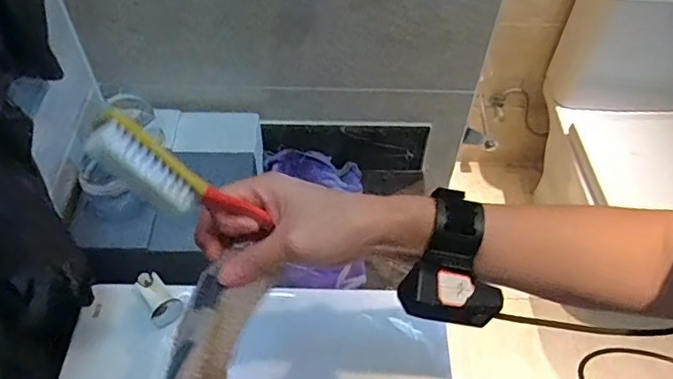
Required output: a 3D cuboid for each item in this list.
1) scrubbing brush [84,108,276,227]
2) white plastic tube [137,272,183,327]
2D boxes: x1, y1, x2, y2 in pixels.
[{"bbox_3d":[-0.092,-0.001,0.342,0.020,0.125,0.029,-29,45,30],"label":"scrubbing brush"},{"bbox_3d":[-0.212,0.125,0.656,0.035,0.028,0.070,-29,59,-23],"label":"white plastic tube"}]

